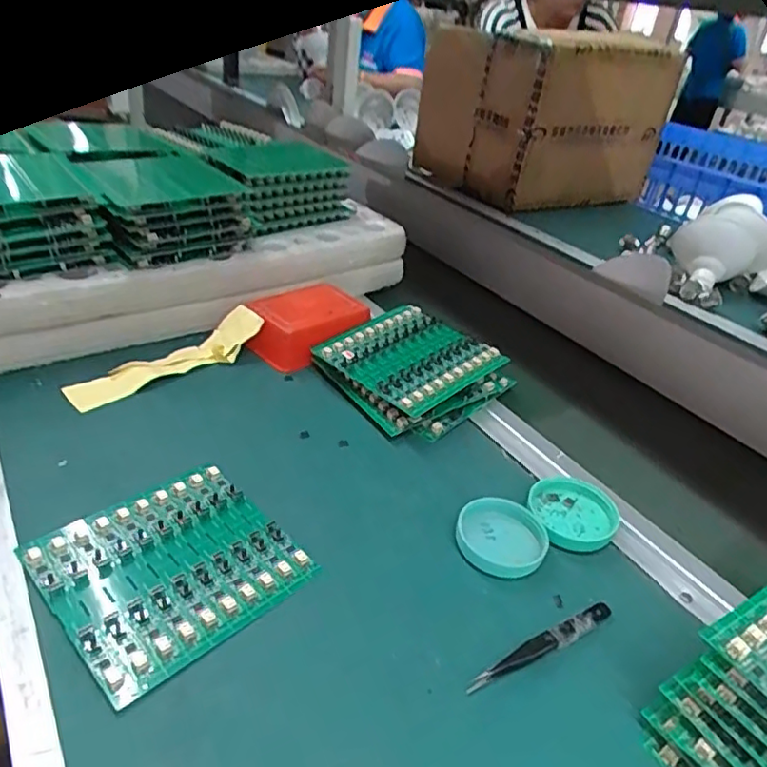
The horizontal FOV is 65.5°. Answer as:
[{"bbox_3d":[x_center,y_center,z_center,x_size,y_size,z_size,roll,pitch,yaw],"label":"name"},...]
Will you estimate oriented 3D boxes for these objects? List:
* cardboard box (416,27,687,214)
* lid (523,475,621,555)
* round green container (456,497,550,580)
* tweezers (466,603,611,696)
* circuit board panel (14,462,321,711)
[{"bbox_3d":[0.355,-0.577,1.307,0.428,0.302,0.286,-13,38,-29],"label":"cardboard box"},{"bbox_3d":[0.146,0.099,0.461,0.064,0.015,0.066,6,33,-4],"label":"lid"},{"bbox_3d":[0.084,0.109,0.427,0.063,0.017,0.055,24,36,23],"label":"round green container"},{"bbox_3d":[0.100,0.158,0.363,0.118,0.012,0.012,-15,39,-31],"label":"tweezers"},{"bbox_3d":[-0.135,0.115,0.384,0.129,0.008,0.137,34,40,31],"label":"circuit board panel"}]

